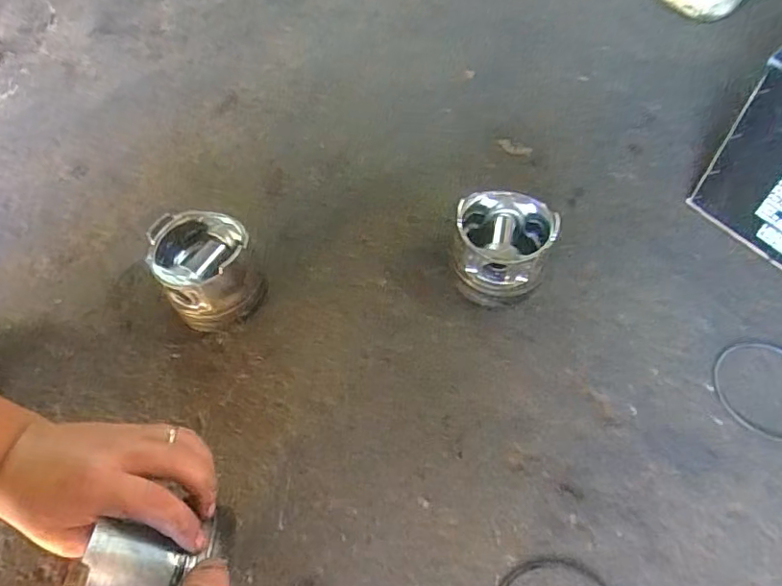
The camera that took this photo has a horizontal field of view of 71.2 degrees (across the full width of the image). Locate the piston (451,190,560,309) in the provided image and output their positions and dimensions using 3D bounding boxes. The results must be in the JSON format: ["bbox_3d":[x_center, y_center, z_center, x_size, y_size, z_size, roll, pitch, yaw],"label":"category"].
[{"bbox_3d":[0.111,-0.047,0.553,0.095,0.080,0.093,5,55,5],"label":"piston"}]

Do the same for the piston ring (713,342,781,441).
[{"bbox_3d":[0.347,0.088,0.500,0.097,0.005,0.095,-1,55,1],"label":"piston ring"}]

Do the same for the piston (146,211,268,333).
[{"bbox_3d":[-0.180,-0.022,0.539,0.088,0.089,0.094,-1,55,1],"label":"piston"}]

